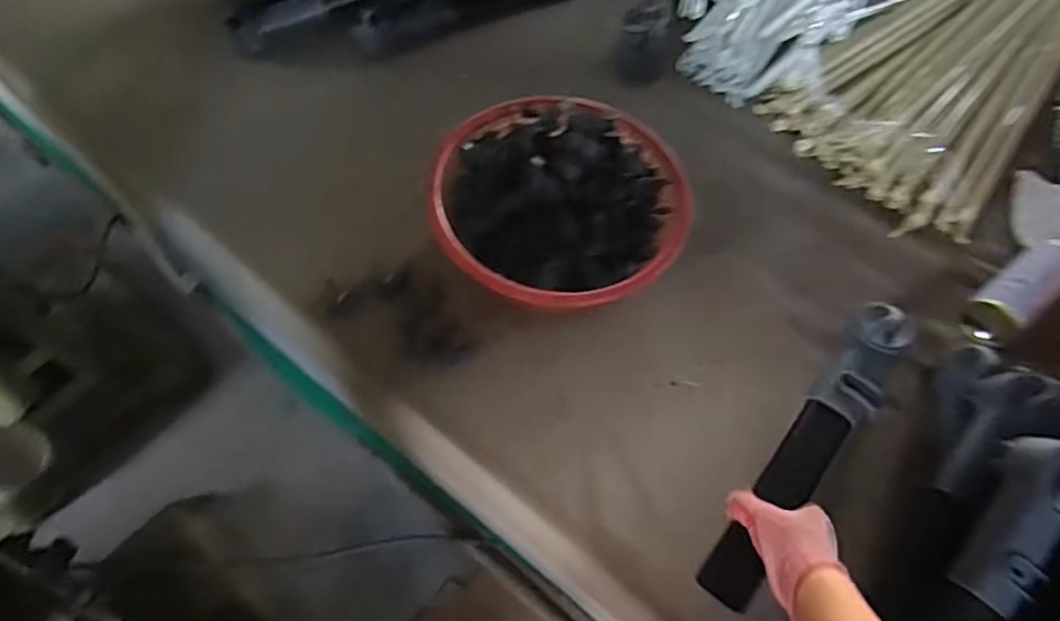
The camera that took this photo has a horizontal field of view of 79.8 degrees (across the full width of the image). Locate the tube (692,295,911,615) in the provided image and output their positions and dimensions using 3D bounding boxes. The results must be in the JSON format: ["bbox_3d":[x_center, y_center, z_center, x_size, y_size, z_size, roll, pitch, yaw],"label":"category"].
[{"bbox_3d":[0.294,0.134,0.654,0.059,0.036,0.387,37,65,17],"label":"tube"}]

